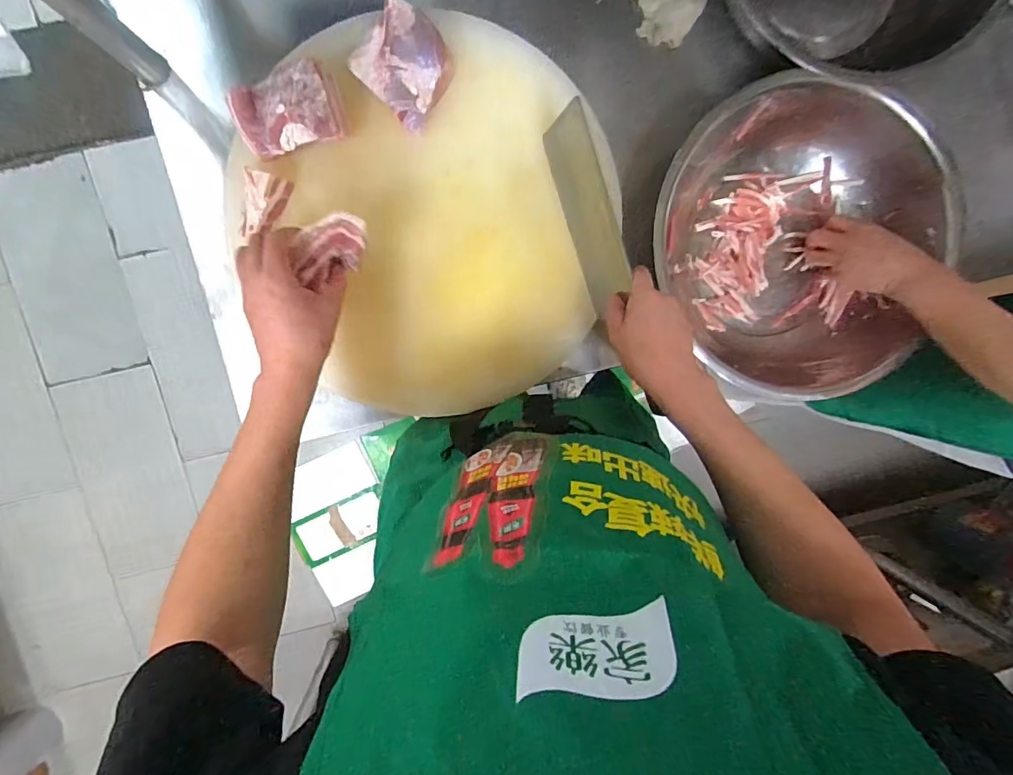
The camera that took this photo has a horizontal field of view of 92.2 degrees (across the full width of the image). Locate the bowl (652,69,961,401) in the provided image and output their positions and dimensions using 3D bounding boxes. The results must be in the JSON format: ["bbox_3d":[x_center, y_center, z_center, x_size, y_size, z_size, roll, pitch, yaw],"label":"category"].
[{"bbox_3d":[0.369,-0.188,0.658,0.379,0.131,0.336,23,94,-6],"label":"bowl"}]

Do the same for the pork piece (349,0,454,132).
[{"bbox_3d":[-0.111,-0.356,0.534,0.097,0.038,0.091,44,92,-7],"label":"pork piece"}]

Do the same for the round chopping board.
[{"bbox_3d":[-0.068,-0.183,0.583,0.409,0.028,0.408,0,96,-4],"label":"round chopping board"}]

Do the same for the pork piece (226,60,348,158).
[{"bbox_3d":[-0.236,-0.294,0.523,0.109,0.045,0.075,-14,97,-2],"label":"pork piece"}]

